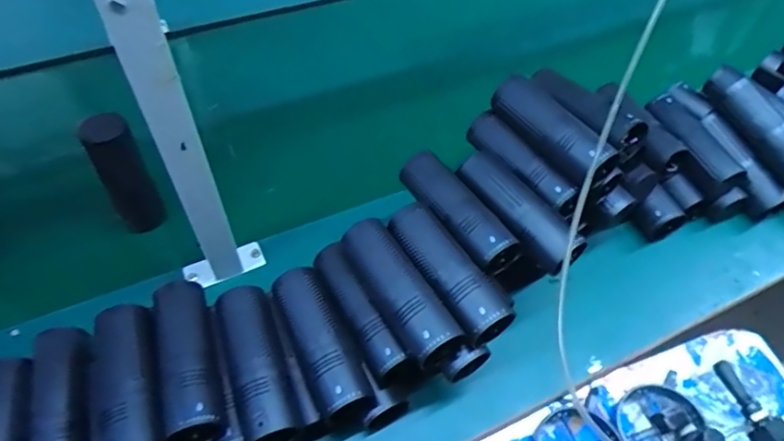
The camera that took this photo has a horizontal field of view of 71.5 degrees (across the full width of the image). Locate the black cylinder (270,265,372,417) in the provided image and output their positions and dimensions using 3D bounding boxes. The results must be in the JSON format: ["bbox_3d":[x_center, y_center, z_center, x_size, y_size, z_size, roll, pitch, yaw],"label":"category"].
[{"bbox_3d":[-0.076,0.127,0.577,0.055,0.050,0.157,-21,58,-17],"label":"black cylinder"}]

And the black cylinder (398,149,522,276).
[{"bbox_3d":[0.070,-0.007,0.620,0.060,0.048,0.159,-32,62,-23],"label":"black cylinder"}]

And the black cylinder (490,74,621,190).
[{"bbox_3d":[0.185,-0.107,0.627,0.052,0.050,0.164,-35,63,-24],"label":"black cylinder"}]

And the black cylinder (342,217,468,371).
[{"bbox_3d":[0.007,0.072,0.558,0.055,0.049,0.164,-26,60,-20],"label":"black cylinder"}]

